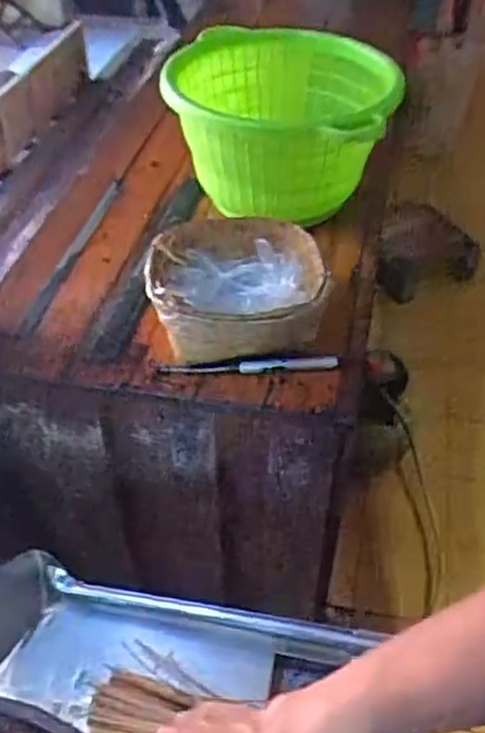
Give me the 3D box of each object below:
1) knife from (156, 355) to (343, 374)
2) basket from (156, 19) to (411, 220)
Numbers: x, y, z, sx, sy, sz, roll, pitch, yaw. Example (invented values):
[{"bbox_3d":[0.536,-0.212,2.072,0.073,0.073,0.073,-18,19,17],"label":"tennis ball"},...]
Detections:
[{"bbox_3d":[0.011,0.000,0.884,0.225,0.019,0.022,-5,45,-4],"label":"knife"},{"bbox_3d":[0.056,-0.363,1.077,0.344,0.217,0.351,4,45,5],"label":"basket"}]

